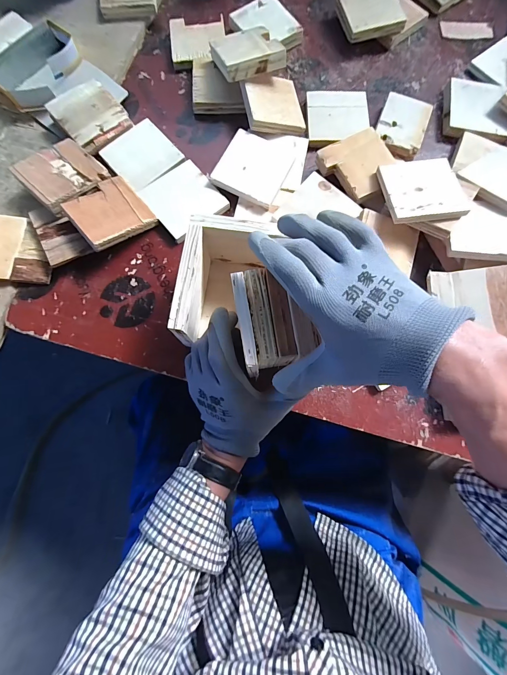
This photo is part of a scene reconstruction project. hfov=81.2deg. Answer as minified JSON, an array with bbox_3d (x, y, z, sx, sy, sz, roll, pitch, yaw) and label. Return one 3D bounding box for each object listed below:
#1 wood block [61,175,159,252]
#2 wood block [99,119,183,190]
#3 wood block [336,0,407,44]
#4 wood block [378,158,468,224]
[{"bbox_3d":[-0.188,-0.163,0.385,0.089,0.012,0.084,-39,81,-25],"label":"wood block"},{"bbox_3d":[-0.159,-0.261,0.429,0.088,0.016,0.091,-42,81,-9],"label":"wood block"},{"bbox_3d":[0.182,-0.516,0.464,0.092,0.017,0.091,-17,84,1],"label":"wood block"},{"bbox_3d":[0.214,-0.190,0.376,0.092,0.010,0.091,-7,69,3],"label":"wood block"}]

